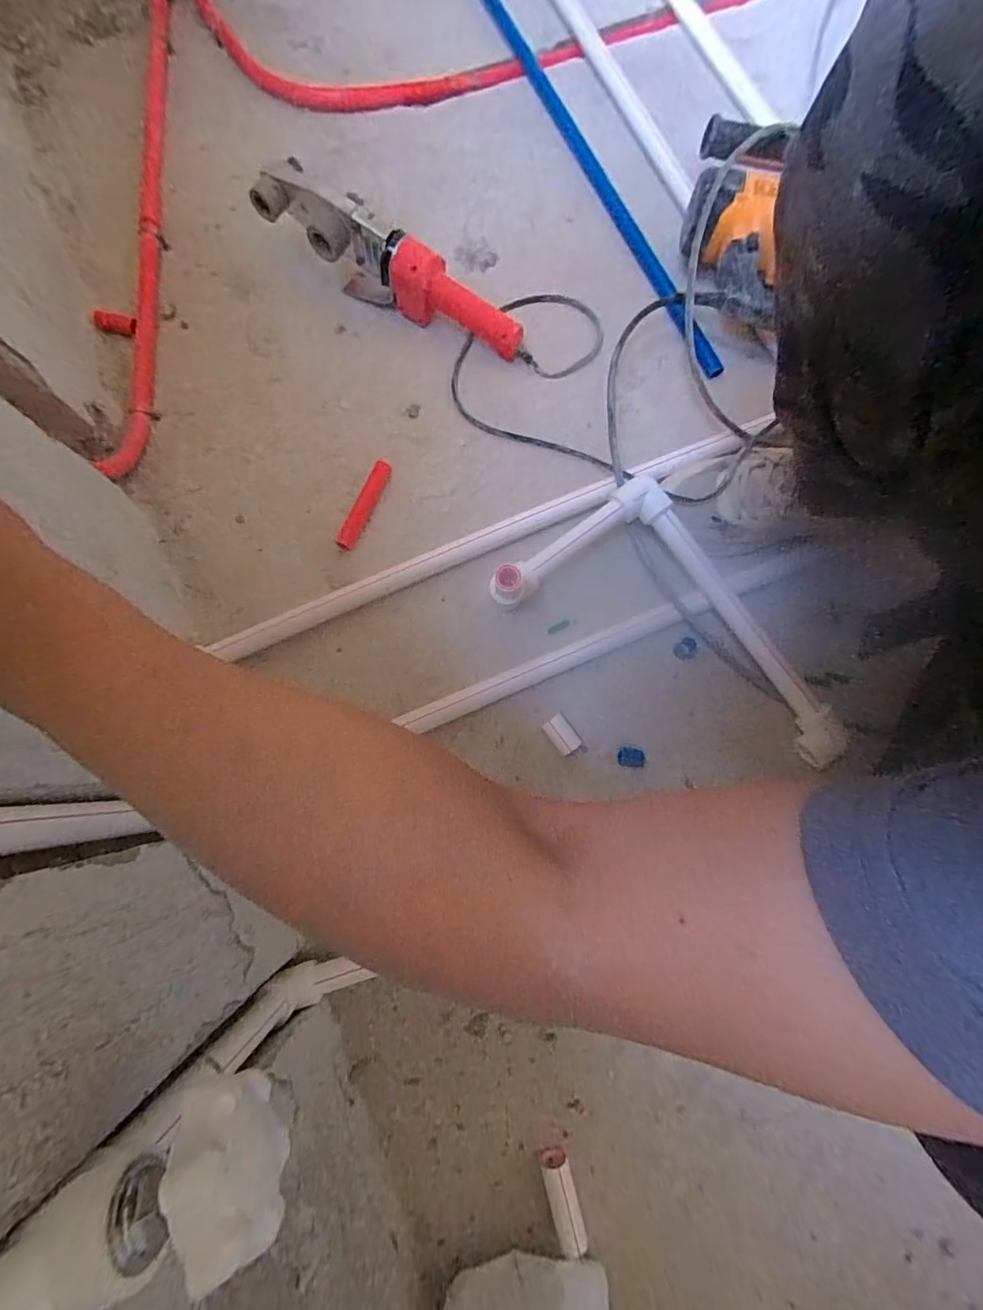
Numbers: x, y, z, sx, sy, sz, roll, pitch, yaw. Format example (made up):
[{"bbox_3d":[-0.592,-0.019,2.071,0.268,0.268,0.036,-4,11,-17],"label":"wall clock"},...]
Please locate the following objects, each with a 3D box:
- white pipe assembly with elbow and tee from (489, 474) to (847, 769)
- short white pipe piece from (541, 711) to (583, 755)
[{"bbox_3d":[0.218,-0.051,0.532,0.406,0.054,0.199,30,80,4],"label":"white pipe assembly with elbow and tee"},{"bbox_3d":[0.074,0.084,0.524,0.025,0.017,0.039,-33,82,-7],"label":"short white pipe piece"}]

